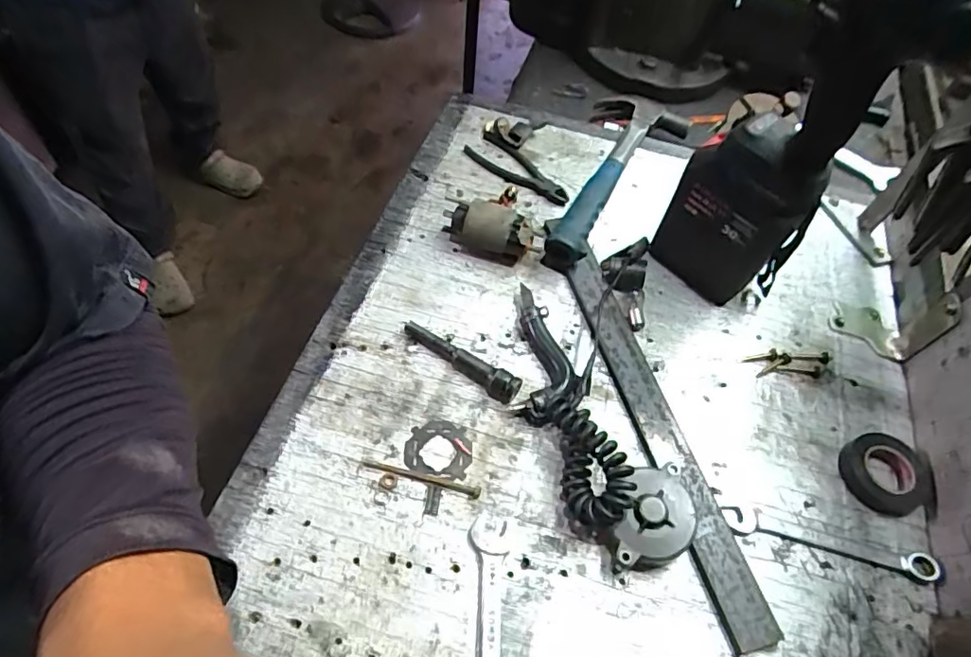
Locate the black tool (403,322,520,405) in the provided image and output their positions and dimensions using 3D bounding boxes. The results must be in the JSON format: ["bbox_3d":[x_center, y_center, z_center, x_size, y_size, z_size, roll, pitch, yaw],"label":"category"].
[{"bbox_3d":[-0.024,0.028,0.514,0.128,0.022,0.021,34,62,16],"label":"black tool"}]

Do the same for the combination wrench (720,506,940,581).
[{"bbox_3d":[0.283,0.177,0.449,0.170,0.012,0.020,14,58,4],"label":"combination wrench"}]

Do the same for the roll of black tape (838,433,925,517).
[{"bbox_3d":[0.354,0.130,0.481,0.063,0.014,0.068,2,58,-3],"label":"roll of black tape"}]

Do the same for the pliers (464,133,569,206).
[{"bbox_3d":[0.041,-0.194,0.667,0.147,0.013,0.048,41,63,19],"label":"pliers"}]

